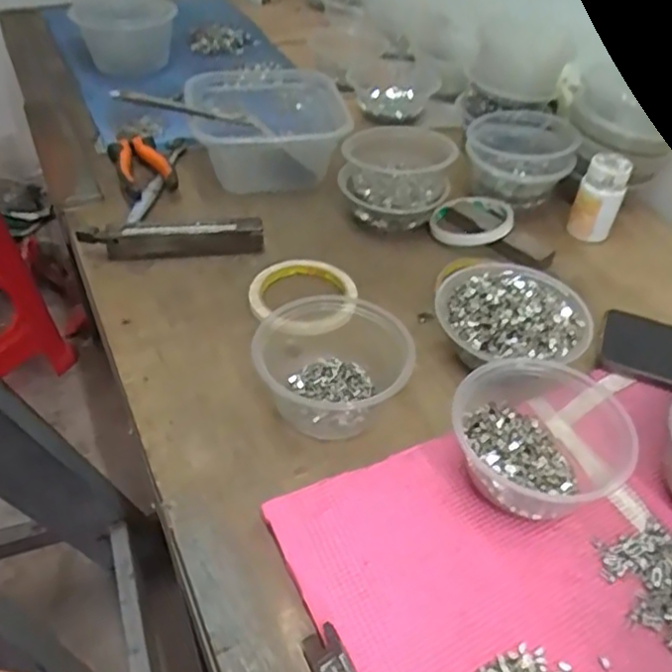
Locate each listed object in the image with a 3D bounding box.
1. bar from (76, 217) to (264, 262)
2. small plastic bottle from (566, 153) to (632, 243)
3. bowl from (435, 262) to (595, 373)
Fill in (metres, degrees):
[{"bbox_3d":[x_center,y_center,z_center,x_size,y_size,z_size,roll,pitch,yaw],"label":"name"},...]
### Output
[{"bbox_3d":[-0.154,-0.093,0.623,0.165,0.035,0.020,-4,45,-6],"label":"bar"},{"bbox_3d":[0.273,-0.143,0.673,0.045,0.079,0.040,19,47,17],"label":"small plastic bottle"},{"bbox_3d":[0.143,-0.011,0.536,0.113,0.053,0.120,-22,50,-25],"label":"bowl"}]

